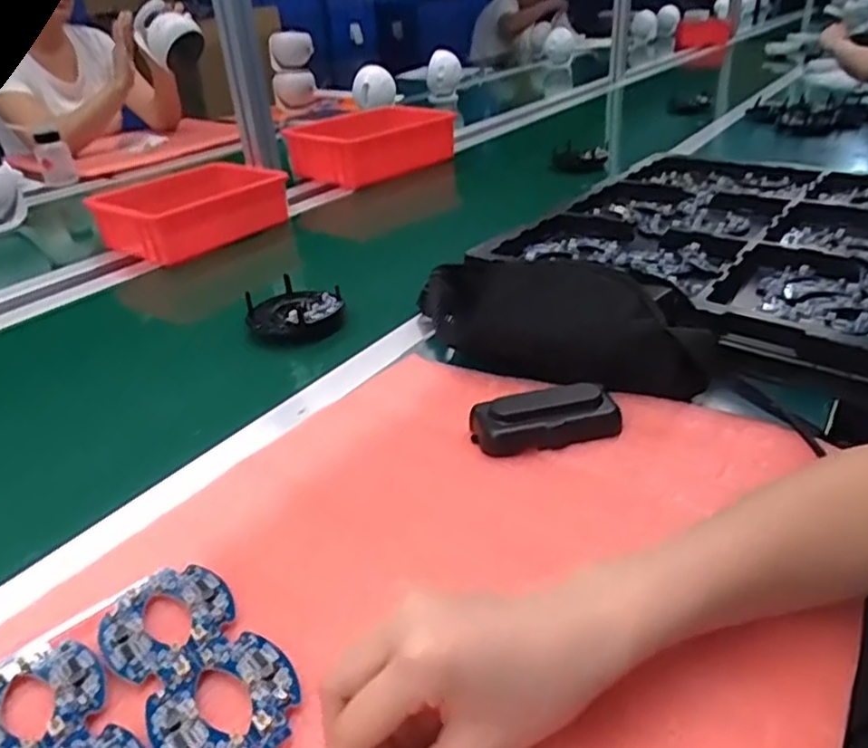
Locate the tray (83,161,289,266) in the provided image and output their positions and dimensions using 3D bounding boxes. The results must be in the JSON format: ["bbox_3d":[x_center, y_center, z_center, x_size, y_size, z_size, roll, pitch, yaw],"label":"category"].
[{"bbox_3d":[-0.347,-0.246,0.945,0.153,0.065,0.241,18,37,32],"label":"tray"}]

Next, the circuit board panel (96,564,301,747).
[{"bbox_3d":[-0.123,0.145,0.331,0.065,0.004,0.132,-28,38,-35],"label":"circuit board panel"}]

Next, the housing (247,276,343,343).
[{"bbox_3d":[-0.147,-0.067,0.688,0.097,0.036,0.096,-3,31,2],"label":"housing"}]

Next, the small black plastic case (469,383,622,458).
[{"bbox_3d":[0.082,0.032,0.474,0.106,0.028,0.040,-6,31,-4],"label":"small black plastic case"}]

